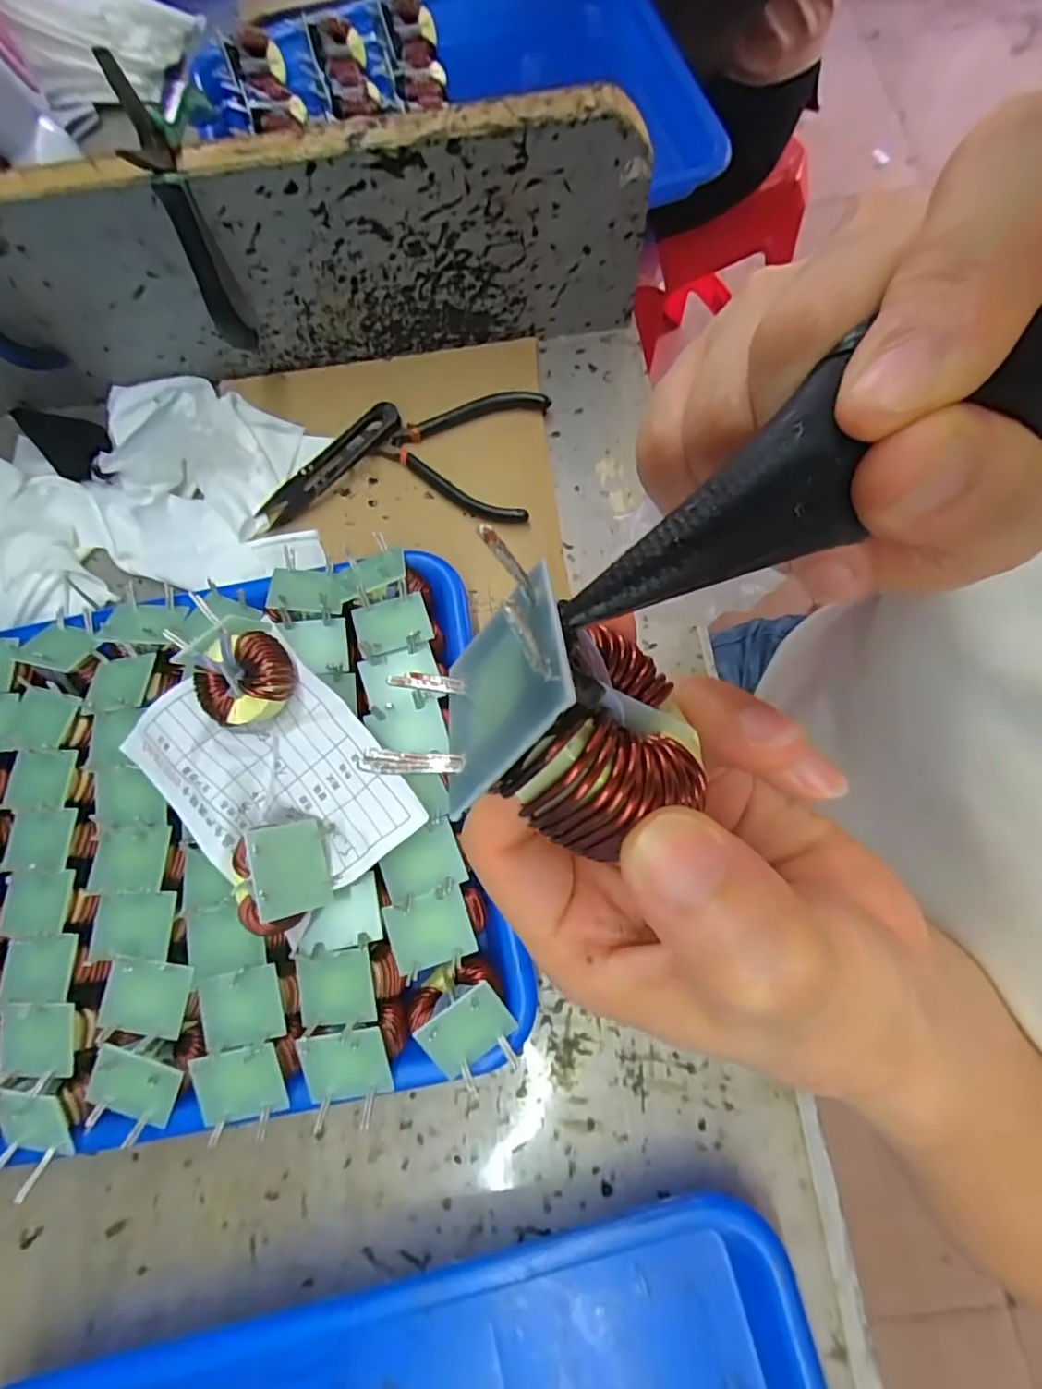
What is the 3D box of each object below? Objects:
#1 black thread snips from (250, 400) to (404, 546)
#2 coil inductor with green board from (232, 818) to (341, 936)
[{"bbox_3d":[-0.120,-0.138,0.370,0.108,0.017,0.022,-39,77,-9],"label":"black thread snips"},{"bbox_3d":[-0.099,0.076,0.252,0.035,0.035,0.040,-1,65,-42],"label":"coil inductor with green board"}]

